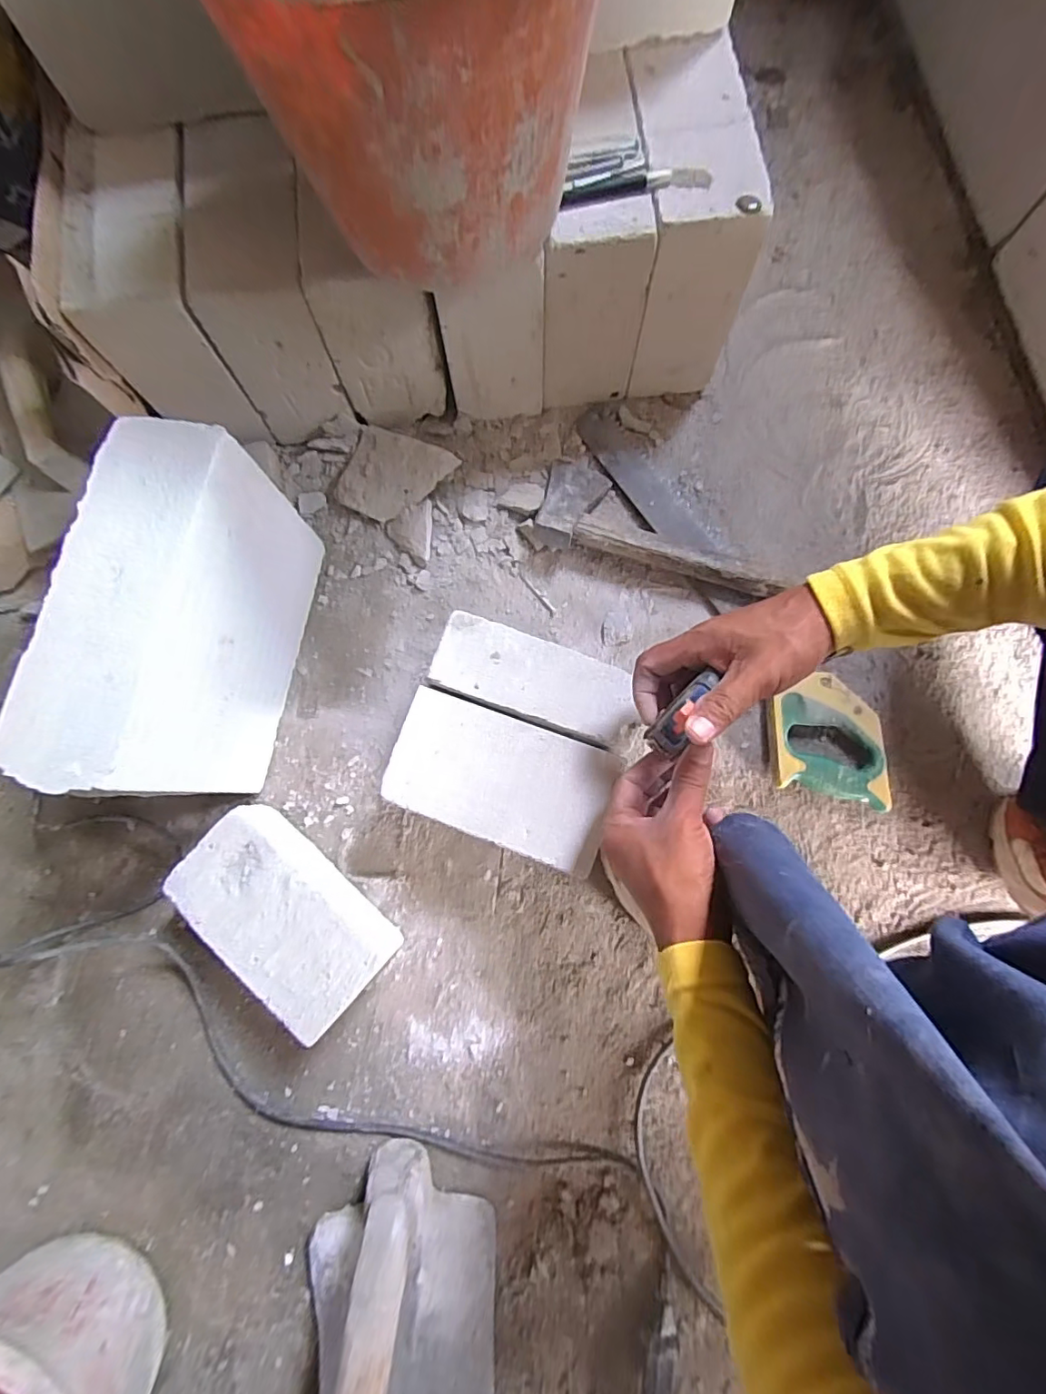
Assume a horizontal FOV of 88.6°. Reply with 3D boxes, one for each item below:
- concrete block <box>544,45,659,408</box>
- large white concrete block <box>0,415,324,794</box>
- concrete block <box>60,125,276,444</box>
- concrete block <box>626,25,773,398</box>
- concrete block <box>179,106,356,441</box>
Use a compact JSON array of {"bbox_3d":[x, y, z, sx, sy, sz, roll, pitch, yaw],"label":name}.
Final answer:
[{"bbox_3d":[0.059,-0.476,0.571,0.099,0.196,0.217,-7,79,-1],"label":"concrete block"},{"bbox_3d":[-0.306,-0.063,0.502,0.106,0.201,0.289,9,79,2],"label":"large white concrete block"},{"bbox_3d":[-0.360,-0.409,0.557,0.108,0.171,0.194,-10,79,-2],"label":"concrete block"},{"bbox_3d":[0.158,-0.487,0.574,0.098,0.206,0.222,-6,79,-1],"label":"concrete block"},{"bbox_3d":[-0.260,-0.426,0.564,0.105,0.172,0.197,-11,79,-2],"label":"concrete block"}]

